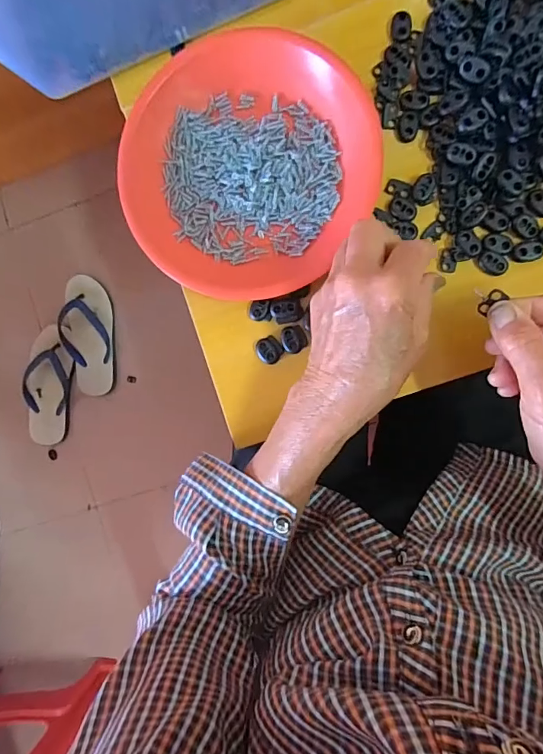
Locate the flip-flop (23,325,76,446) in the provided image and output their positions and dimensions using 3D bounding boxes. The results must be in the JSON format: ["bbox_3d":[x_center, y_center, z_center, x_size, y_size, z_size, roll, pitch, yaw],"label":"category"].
[{"bbox_3d":[-0.447,0.019,0.897,0.094,0.039,0.238,5,92,7],"label":"flip-flop"}]

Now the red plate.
[{"bbox_3d":[-0.020,-0.165,0.344,0.186,0.022,0.203,0,92,7],"label":"red plate"}]

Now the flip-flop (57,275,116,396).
[{"bbox_3d":[-0.366,-0.081,0.889,0.097,0.038,0.229,0,92,7],"label":"flip-flop"}]

